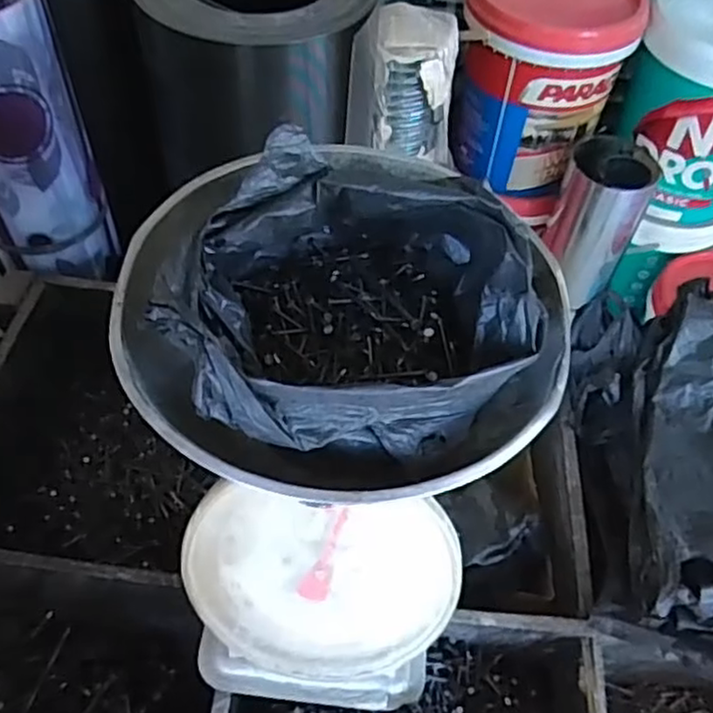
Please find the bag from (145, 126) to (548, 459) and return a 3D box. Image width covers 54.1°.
[{"bbox_3d":[-0.006,-0.030,0.361,0.172,0.093,0.160,-12,55,-13],"label":"bag"}]

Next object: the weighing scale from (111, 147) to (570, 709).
[{"bbox_3d":[-0.014,0.047,0.469,0.229,0.349,0.256,9,53,3],"label":"weighing scale"}]

